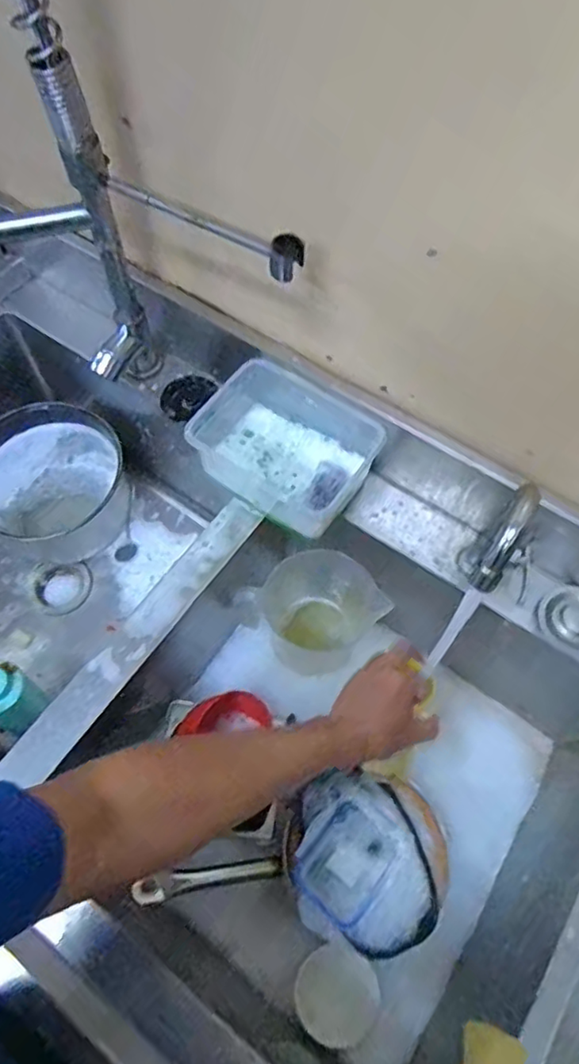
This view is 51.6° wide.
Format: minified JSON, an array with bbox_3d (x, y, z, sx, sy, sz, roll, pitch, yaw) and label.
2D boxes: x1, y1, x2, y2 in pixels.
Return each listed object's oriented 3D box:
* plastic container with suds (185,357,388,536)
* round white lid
[{"bbox_3d":[-0.002,-0.108,0.767,0.216,0.092,0.154,29,66,13],"label":"plastic container with suds"},{"bbox_3d":[0.058,0.568,0.734,0.099,0.013,0.099,0,63,-1],"label":"round white lid"}]

